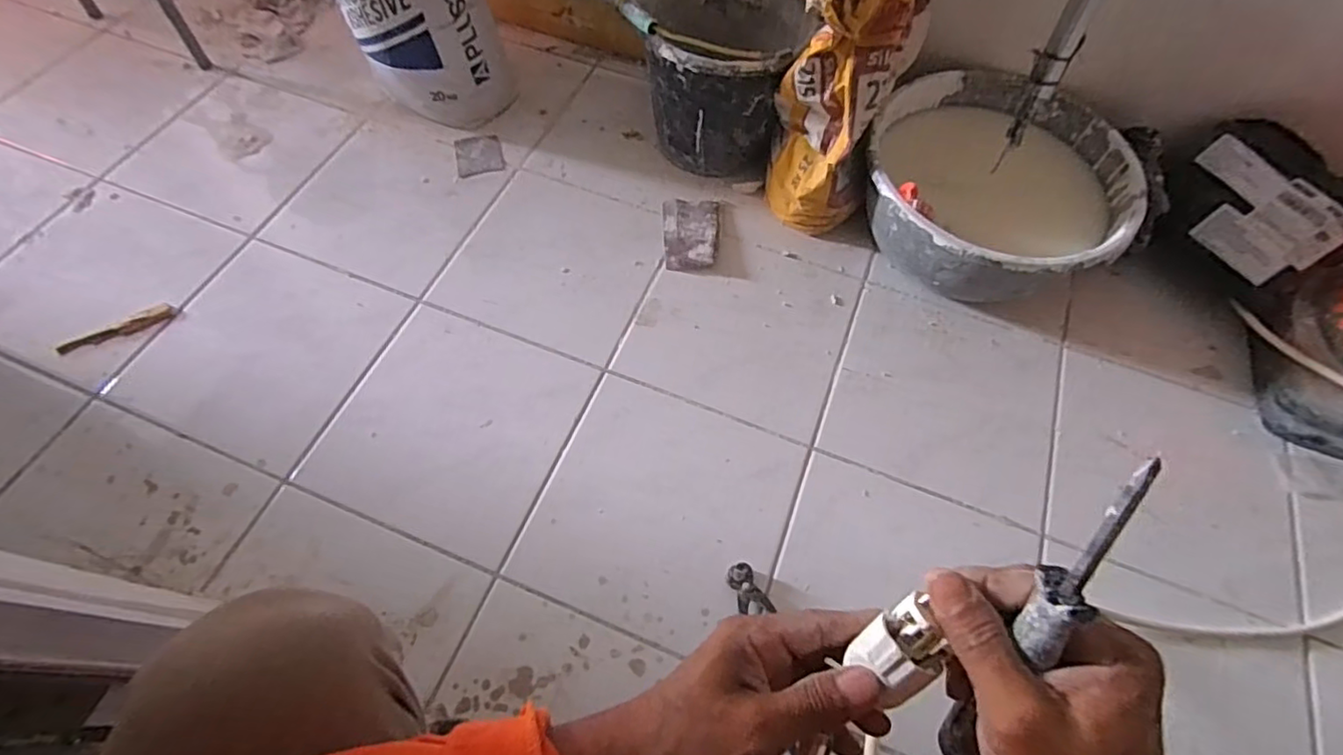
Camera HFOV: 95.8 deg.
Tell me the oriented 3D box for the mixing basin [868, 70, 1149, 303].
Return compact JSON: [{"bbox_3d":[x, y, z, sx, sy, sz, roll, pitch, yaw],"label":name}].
[{"bbox_3d":[0.466,-0.260,0.916,0.356,0.168,0.345,1,61,-1],"label":"mixing basin"}]

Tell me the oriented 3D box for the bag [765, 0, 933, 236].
[{"bbox_3d":[0.237,-0.413,0.835,0.159,0.444,0.185,20,63,9],"label":"bag"}]

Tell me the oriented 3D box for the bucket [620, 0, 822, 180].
[{"bbox_3d":[0.068,-0.497,0.973,0.254,0.268,0.281,2,61,-1],"label":"bucket"}]

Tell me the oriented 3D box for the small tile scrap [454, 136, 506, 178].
[{"bbox_3d":[-0.334,-0.386,1.053,0.078,0.004,0.094,-14,63,-9],"label":"small tile scrap"}]

